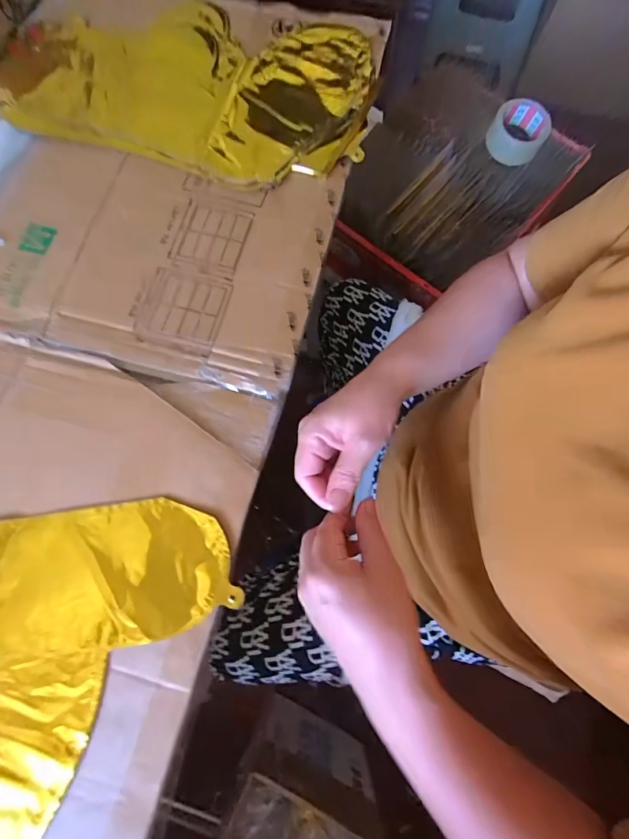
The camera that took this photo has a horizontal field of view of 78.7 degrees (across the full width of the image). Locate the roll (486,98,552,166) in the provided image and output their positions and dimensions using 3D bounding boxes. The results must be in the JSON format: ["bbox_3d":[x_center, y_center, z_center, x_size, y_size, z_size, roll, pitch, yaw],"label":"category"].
[{"bbox_3d":[0.381,-0.537,0.717,0.100,0.042,0.109,0,76,0],"label":"roll"}]

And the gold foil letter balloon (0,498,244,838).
[{"bbox_3d":[-0.263,0.244,0.281,0.352,0.010,0.375,6,75,3],"label":"gold foil letter balloon"}]

